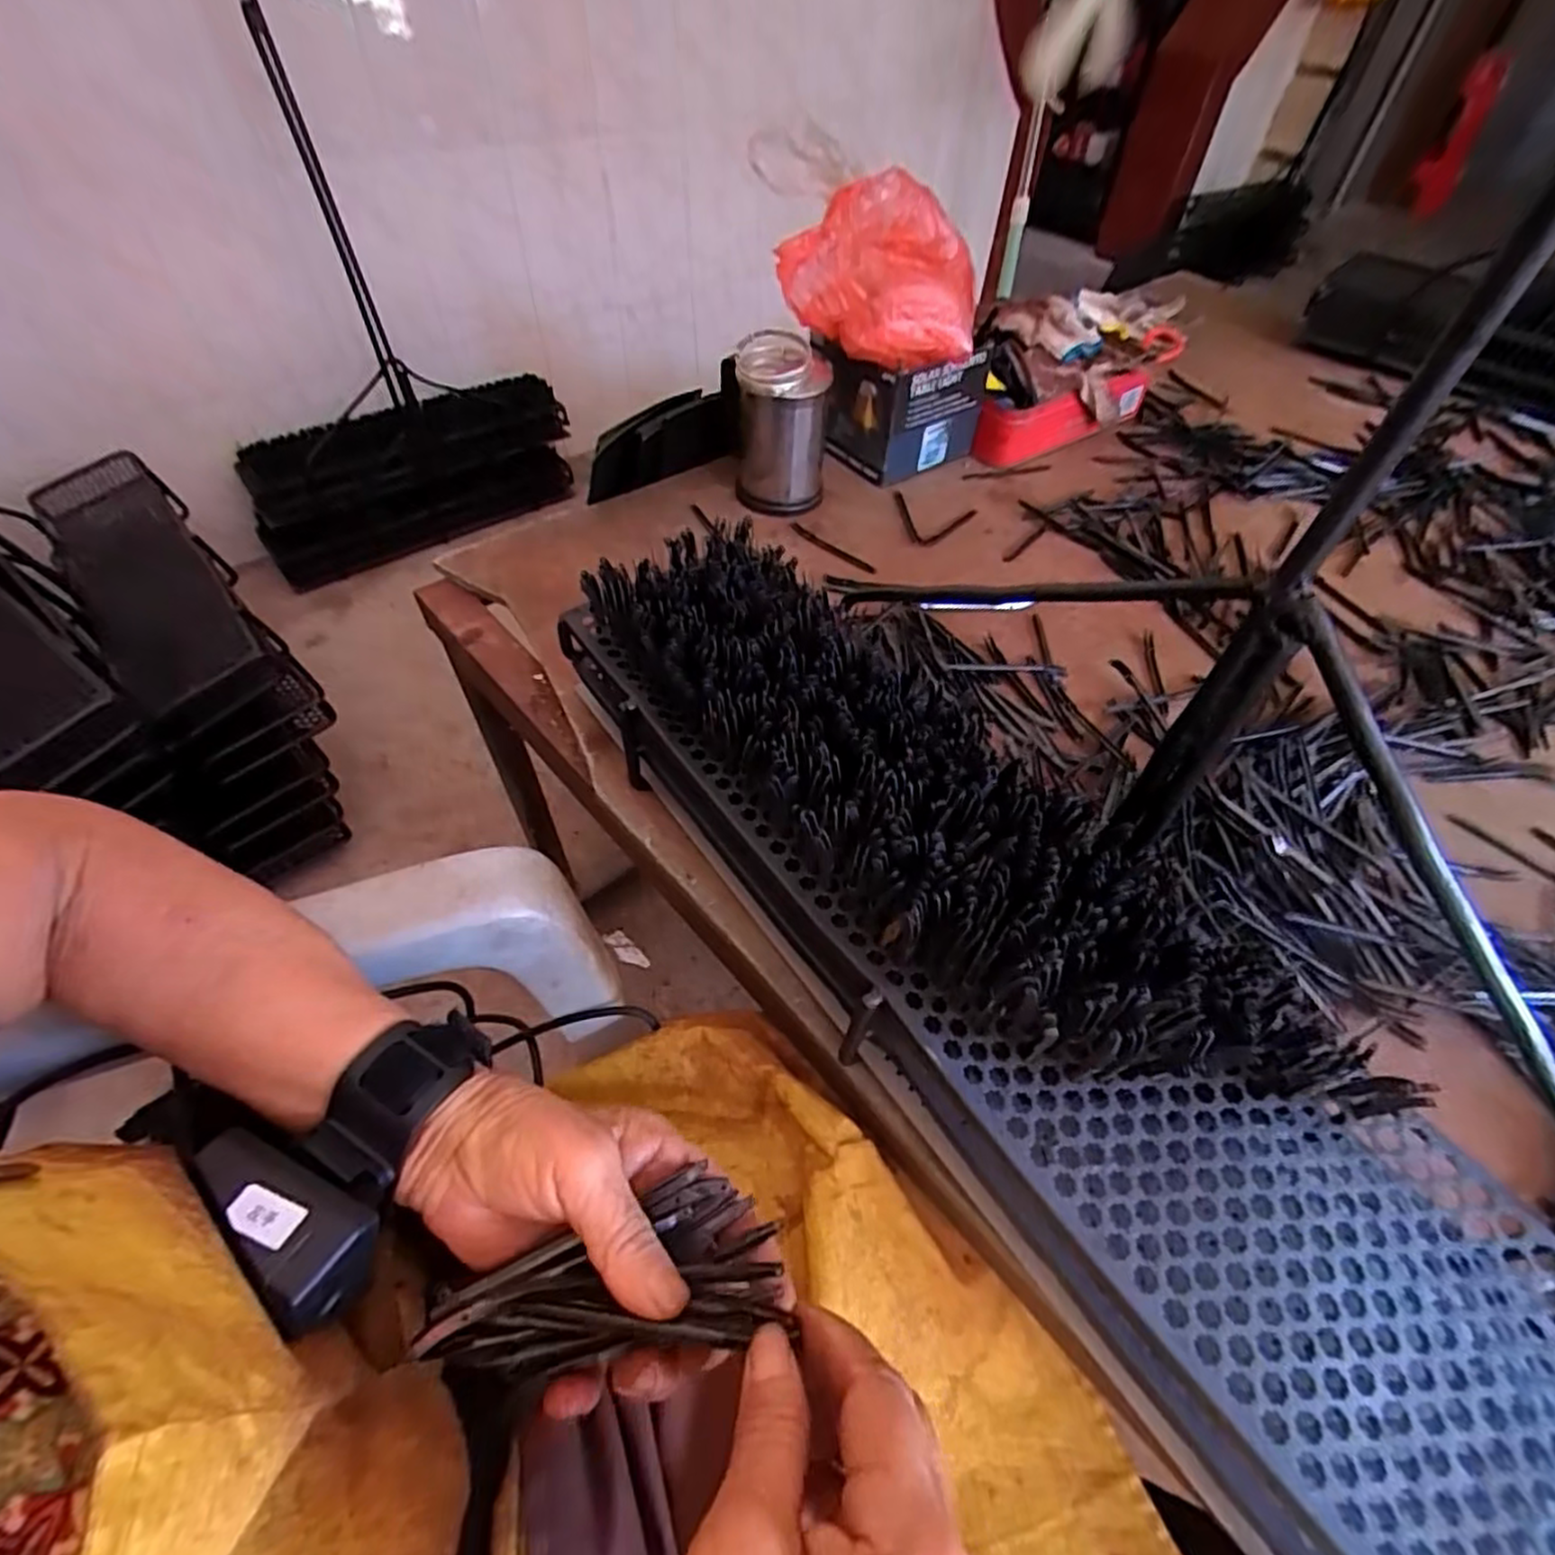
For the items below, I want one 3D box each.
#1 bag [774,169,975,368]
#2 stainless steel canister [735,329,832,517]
[{"bbox_3d":[0.092,-0.446,0.637,0.175,0.112,0.107,8,51,4],"label":"bag"},{"bbox_3d":[0.004,-0.313,0.648,0.079,0.137,0.079,0,51,-3],"label":"stainless steel canister"}]

